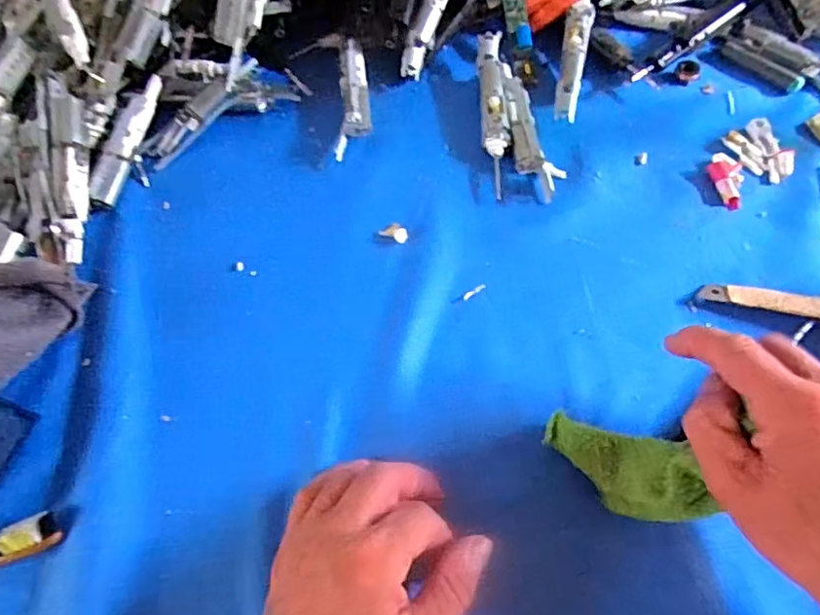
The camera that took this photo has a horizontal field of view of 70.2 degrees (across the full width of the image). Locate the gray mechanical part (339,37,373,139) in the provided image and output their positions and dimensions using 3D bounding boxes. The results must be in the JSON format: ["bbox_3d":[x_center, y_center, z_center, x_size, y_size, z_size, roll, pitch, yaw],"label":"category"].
[{"bbox_3d":[-0.042,-0.167,0.446,0.021,0.023,0.085,-5,62,-4],"label":"gray mechanical part"}]

